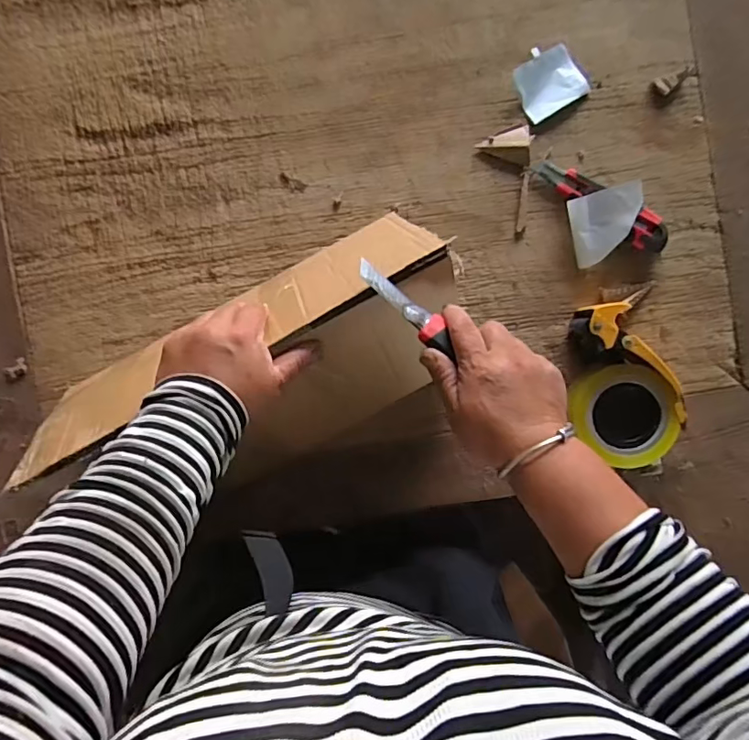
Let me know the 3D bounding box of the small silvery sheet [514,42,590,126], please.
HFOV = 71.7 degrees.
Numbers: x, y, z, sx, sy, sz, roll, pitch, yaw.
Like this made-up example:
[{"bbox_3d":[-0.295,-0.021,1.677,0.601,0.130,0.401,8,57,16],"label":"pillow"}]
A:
[{"bbox_3d":[0.203,-0.335,0.602,0.078,0.004,0.069,-31,93,2],"label":"small silvery sheet"}]

